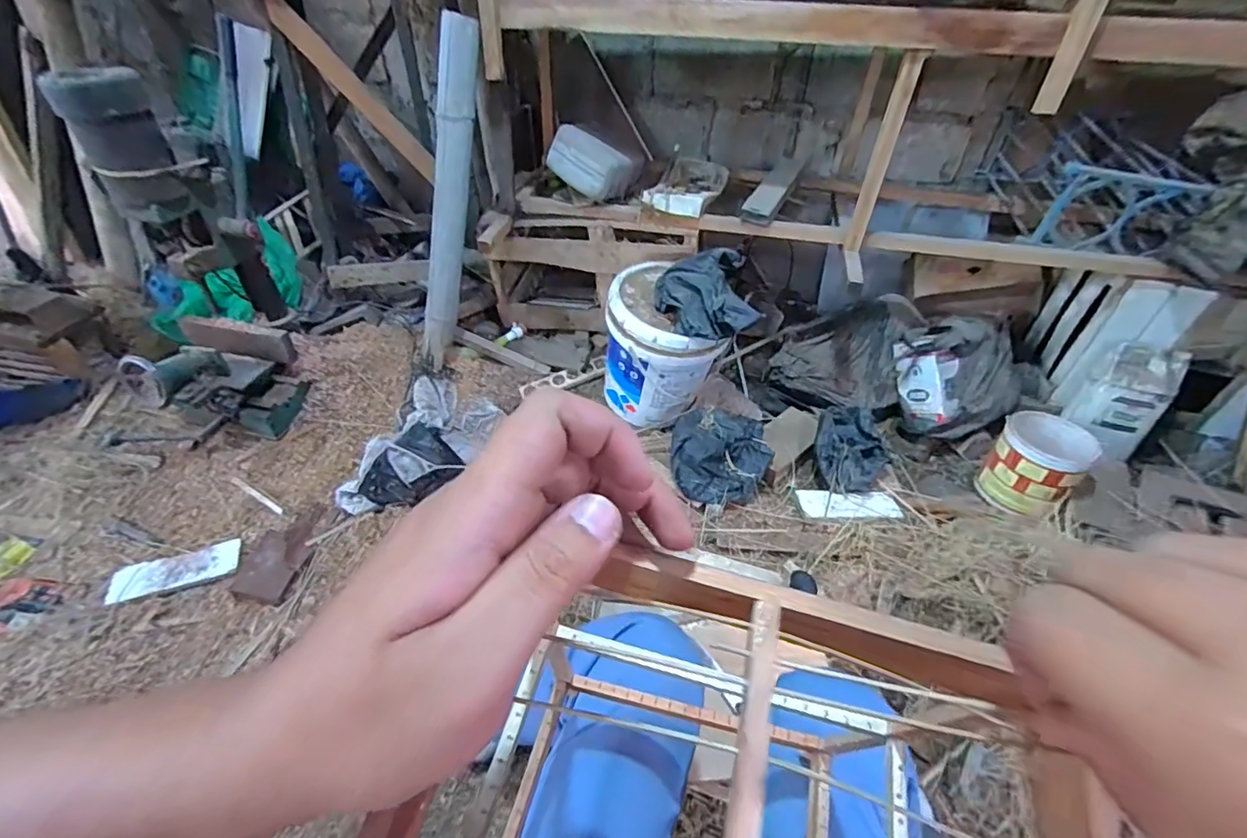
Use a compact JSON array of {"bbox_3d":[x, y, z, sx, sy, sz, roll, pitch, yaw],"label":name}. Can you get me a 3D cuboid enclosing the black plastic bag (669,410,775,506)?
[{"bbox_3d":[0.234,0.088,1.295,0.235,0.121,0.189,0,42,-1],"label":"black plastic bag"}]

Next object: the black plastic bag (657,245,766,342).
[{"bbox_3d":[0.184,-0.281,1.197,0.160,0.129,0.222,-17,45,-19],"label":"black plastic bag"}]

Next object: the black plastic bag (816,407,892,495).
[{"bbox_3d":[0.547,0.073,1.305,0.168,0.097,0.210,19,45,19],"label":"black plastic bag"}]

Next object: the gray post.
[{"bbox_3d":[-0.420,-0.499,1.299,0.075,0.776,0.072,26,27,26],"label":"gray post"}]

